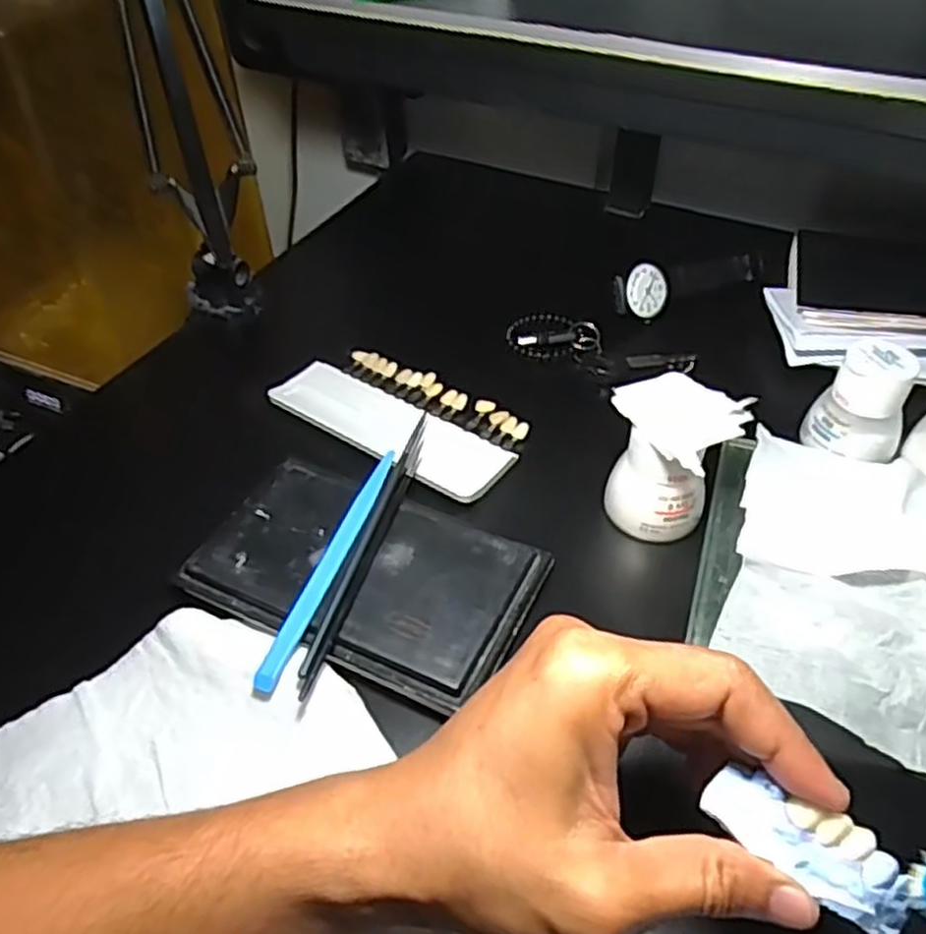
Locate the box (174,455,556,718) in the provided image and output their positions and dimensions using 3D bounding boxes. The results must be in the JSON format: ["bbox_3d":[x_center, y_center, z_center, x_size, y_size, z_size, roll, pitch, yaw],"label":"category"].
[{"bbox_3d":[-0.045,0.048,0.368,0.151,0.014,0.094,18,50,16],"label":"box"}]

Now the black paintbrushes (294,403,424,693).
[{"bbox_3d":[-0.041,0.031,0.384,0.012,0.013,0.178,11,46,11],"label":"black paintbrushes"}]

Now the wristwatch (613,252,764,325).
[{"bbox_3d":[0.163,-0.137,0.555,0.133,0.034,0.022,-23,49,-21],"label":"wristwatch"}]

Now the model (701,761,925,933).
[{"bbox_3d":[0.098,0.108,0.222,0.059,0.017,0.020,31,54,21],"label":"model"}]

